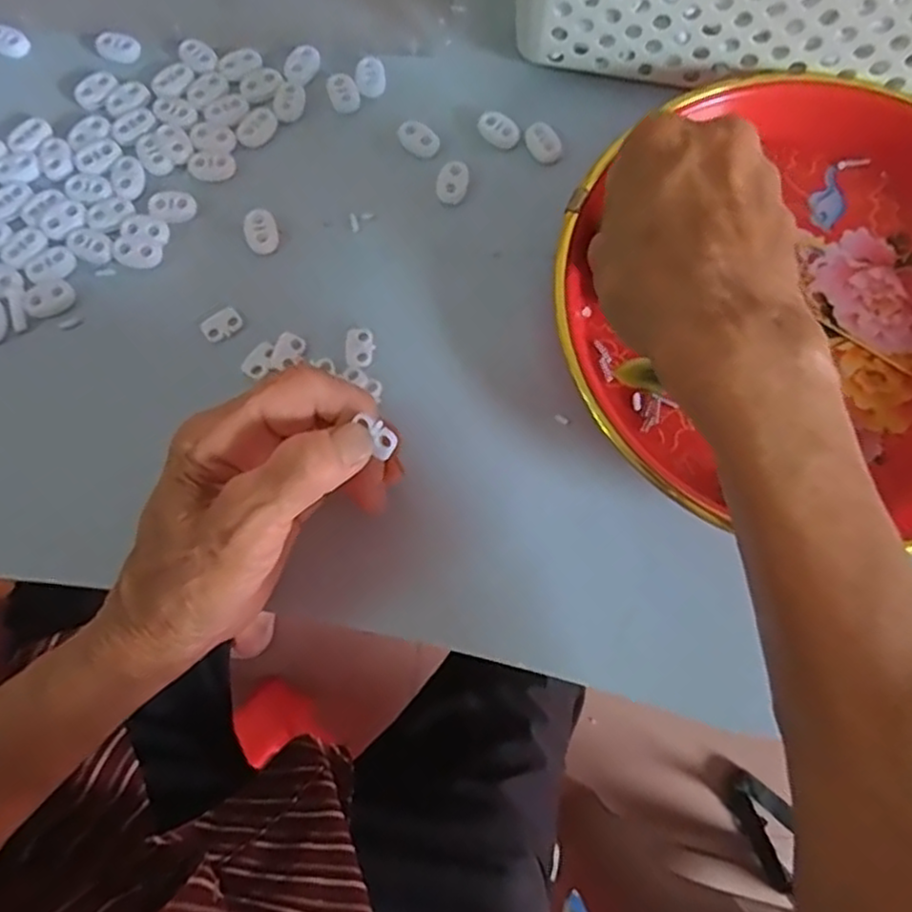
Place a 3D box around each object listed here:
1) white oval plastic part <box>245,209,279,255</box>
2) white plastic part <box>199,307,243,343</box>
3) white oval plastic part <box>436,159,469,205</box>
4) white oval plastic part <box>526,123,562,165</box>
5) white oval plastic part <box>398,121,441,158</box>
[{"bbox_3d":[-0.092,-0.107,0.332,0.015,0.006,0.021,-10,77,-2],"label":"white oval plastic part"},{"bbox_3d":[-0.108,-0.061,0.323,0.018,0.004,0.011,-33,78,-7],"label":"white plastic part"},{"bbox_3d":[-0.002,-0.134,0.342,0.014,0.004,0.023,13,77,4],"label":"white oval plastic part"},{"bbox_3d":[0.043,-0.155,0.347,0.015,0.006,0.019,-30,78,-6],"label":"white oval plastic part"},{"bbox_3d":[-0.018,-0.158,0.346,0.021,0.006,0.016,34,79,8],"label":"white oval plastic part"}]

